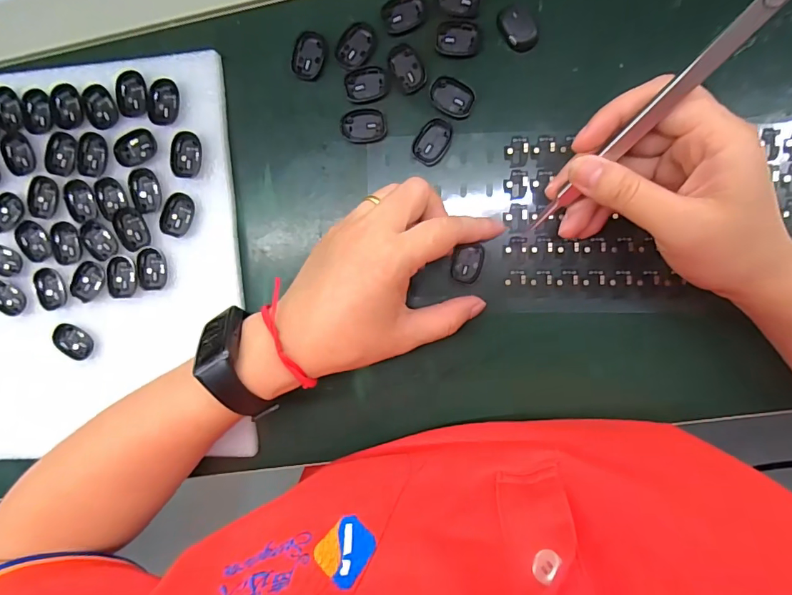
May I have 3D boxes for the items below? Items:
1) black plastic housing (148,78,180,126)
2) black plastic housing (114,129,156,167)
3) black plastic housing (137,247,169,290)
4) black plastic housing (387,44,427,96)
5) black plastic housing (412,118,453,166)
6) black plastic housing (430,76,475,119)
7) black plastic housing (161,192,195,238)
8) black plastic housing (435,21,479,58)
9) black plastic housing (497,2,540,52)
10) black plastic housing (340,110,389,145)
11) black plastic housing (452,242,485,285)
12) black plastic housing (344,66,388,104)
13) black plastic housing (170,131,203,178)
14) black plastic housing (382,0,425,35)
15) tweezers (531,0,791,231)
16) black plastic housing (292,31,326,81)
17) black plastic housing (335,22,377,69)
[{"bbox_3d":[-0.146,-0.122,0.279,0.021,0.004,0.028,9,97,3],"label":"black plastic housing"},{"bbox_3d":[-0.166,-0.095,0.283,0.028,0.004,0.021,-32,93,7],"label":"black plastic housing"},{"bbox_3d":[-0.158,-0.018,0.288,0.020,0.004,0.027,7,97,3],"label":"black plastic housing"},{"bbox_3d":[0.007,-0.141,0.272,0.018,0.004,0.030,-25,94,6],"label":"black plastic housing"},{"bbox_3d":[0.023,-0.096,0.275,0.020,0.005,0.028,31,97,0],"label":"black plastic housing"},{"bbox_3d":[0.034,-0.123,0.272,0.029,0.004,0.021,30,97,1],"label":"black plastic housing"},{"bbox_3d":[-0.140,-0.053,0.283,0.019,0.004,0.027,25,97,1],"label":"black plastic housing"},{"bbox_3d":[0.037,-0.157,0.268,0.025,0.004,0.020,2,96,4],"label":"black plastic housing"},{"bbox_3d":[0.073,-0.161,0.265,0.018,0.005,0.028,-28,93,7],"label":"black plastic housing"},{"bbox_3d":[-0.020,-0.108,0.278,0.028,0.004,0.020,3,96,4],"label":"black plastic housing"},{"bbox_3d":[0.045,-0.021,0.279,0.019,0.004,0.026,10,97,3],"label":"black plastic housing"},{"bbox_3d":[-0.019,-0.133,0.276,0.025,0.004,0.021,-5,96,5],"label":"black plastic housing"},{"bbox_3d":[-0.132,-0.089,0.279,0.019,0.004,0.027,18,97,2],"label":"black plastic housing"},{"bbox_3d":[0.005,-0.173,0.270,0.025,0.004,0.020,-20,94,6],"label":"black plastic housing"},{"bbox_3d":[0.122,-0.087,0.207,0.010,0.004,0.144,41,131,-1],"label":"tweezers"},{"bbox_3d":[-0.054,-0.150,0.276,0.020,0.004,0.028,15,97,2],"label":"black plastic housing"},{"bbox_3d":[-0.025,-0.155,0.274,0.021,0.004,0.028,34,97,0],"label":"black plastic housing"}]

